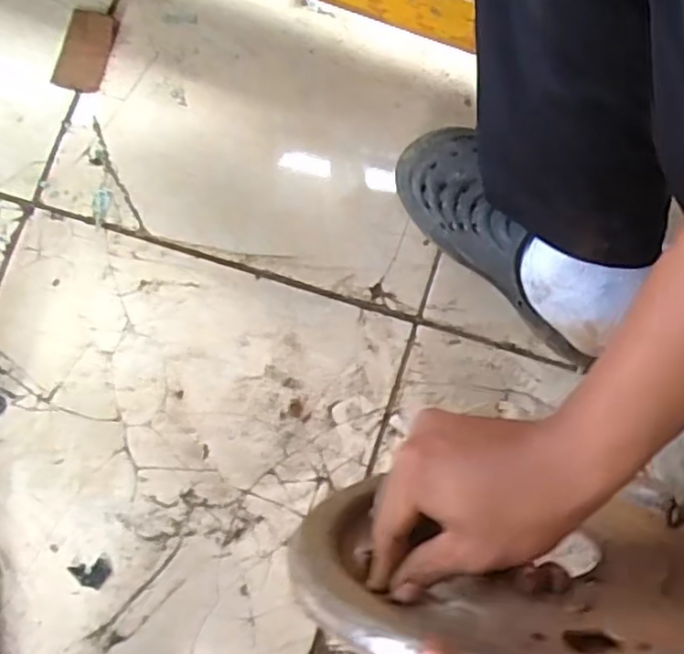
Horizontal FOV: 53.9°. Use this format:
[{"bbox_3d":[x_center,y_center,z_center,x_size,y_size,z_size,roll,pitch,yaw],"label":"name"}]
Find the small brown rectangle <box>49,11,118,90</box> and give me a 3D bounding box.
[{"bbox_3d":[-0.260,-0.284,0.688,0.045,0.016,0.087,14,80,3],"label":"small brown rectangle"}]

